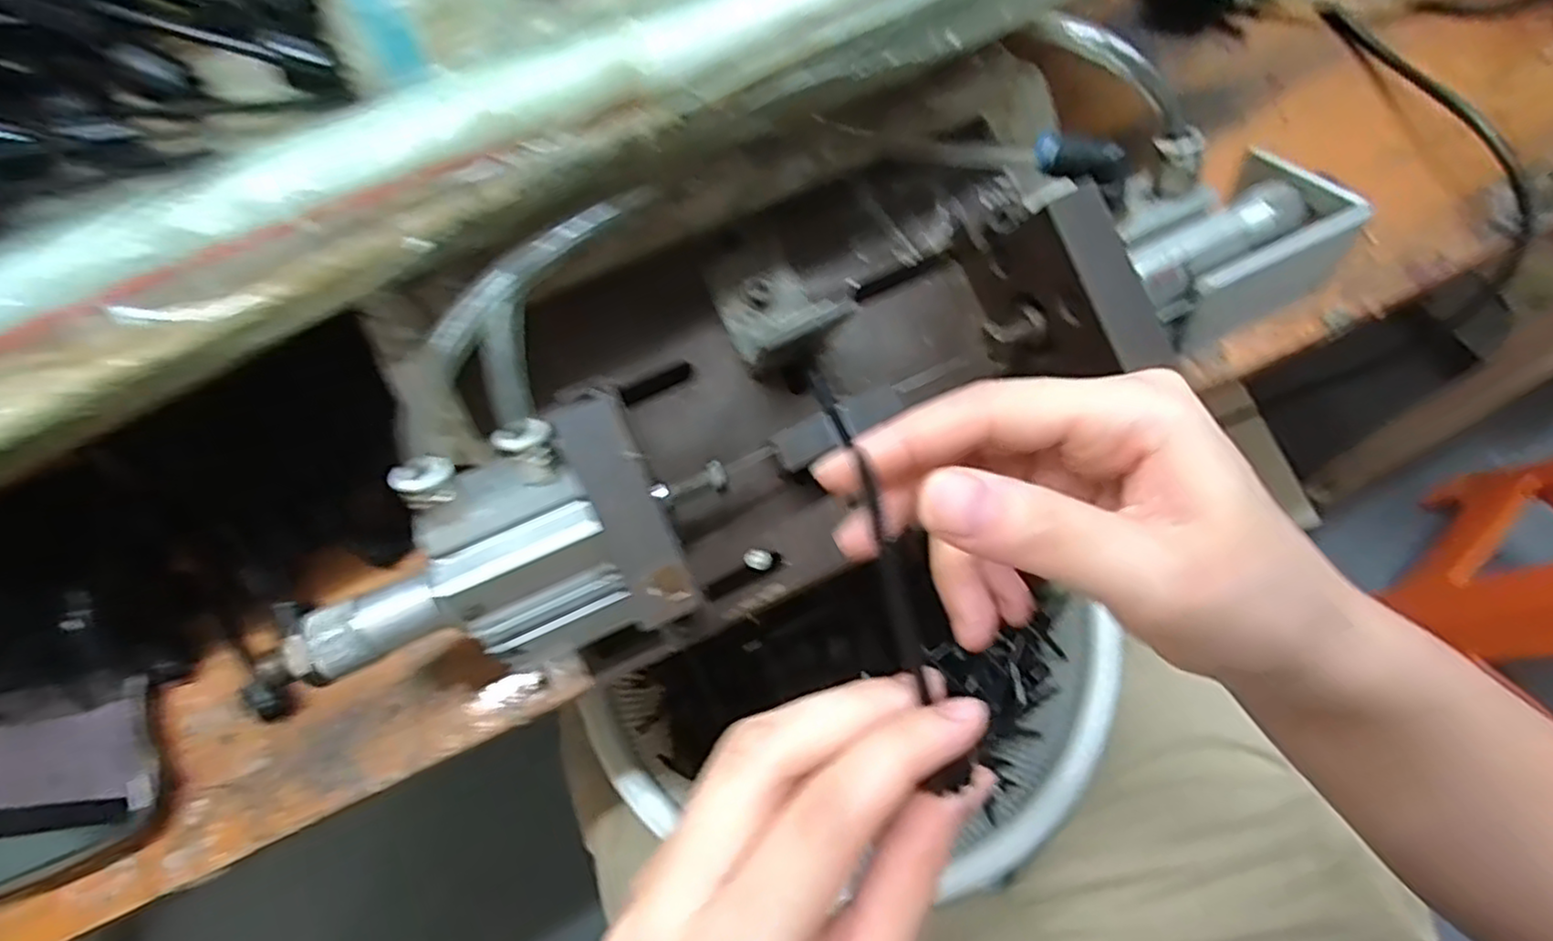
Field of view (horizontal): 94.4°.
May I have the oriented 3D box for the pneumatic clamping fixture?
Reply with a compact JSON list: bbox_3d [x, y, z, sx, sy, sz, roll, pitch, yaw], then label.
[{"bbox_3d":[0.020,-0.036,0.271,0.423,0.090,0.119,-27,72,-8],"label":"pneumatic clamping fixture"}]

